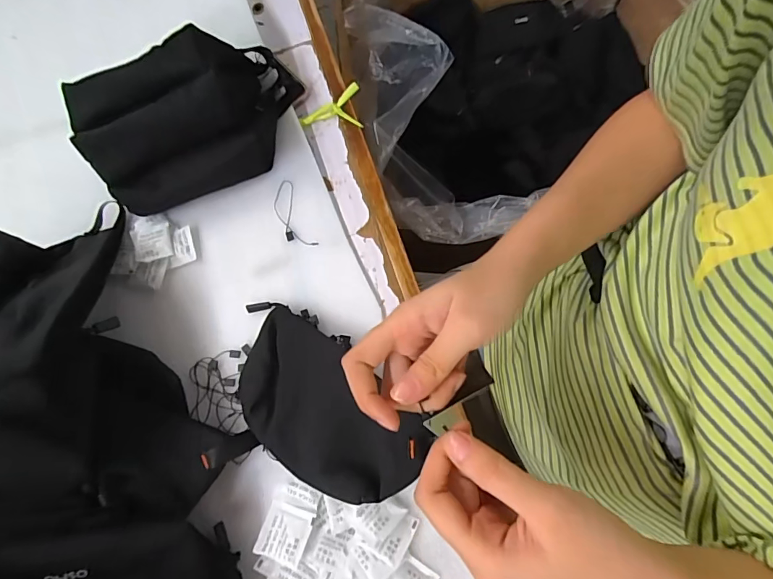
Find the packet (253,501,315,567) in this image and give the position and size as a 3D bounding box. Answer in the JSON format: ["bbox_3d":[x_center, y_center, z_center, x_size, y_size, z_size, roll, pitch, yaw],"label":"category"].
[{"bbox_3d":[-0.082,0.194,0.337,0.039,0.007,0.039,16,72,6],"label":"packet"}]

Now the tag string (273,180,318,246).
[{"bbox_3d":[-0.100,-0.077,0.443,0.027,0.005,0.083,-25,72,-3],"label":"tag string"}]

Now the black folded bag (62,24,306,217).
[{"bbox_3d":[-0.198,-0.176,0.430,0.221,0.089,0.125,-25,72,-2],"label":"black folded bag"}]

